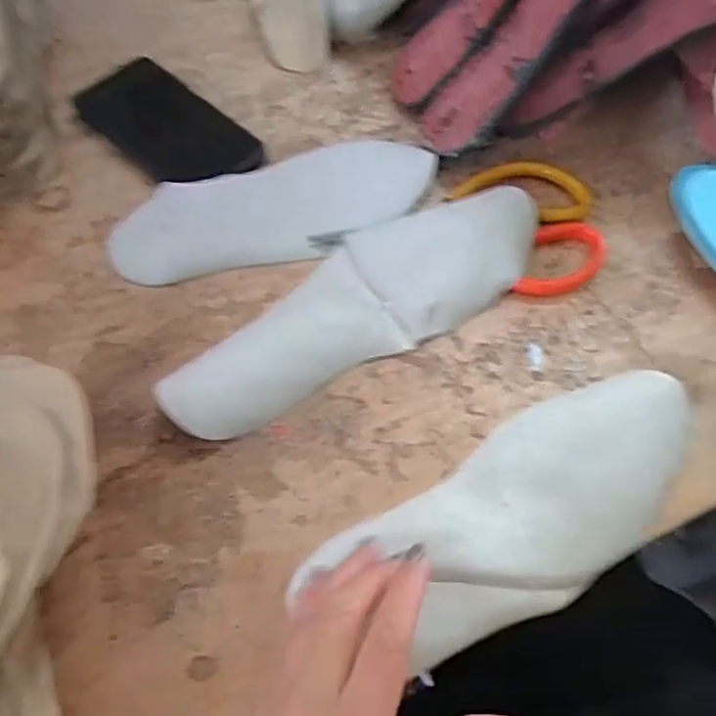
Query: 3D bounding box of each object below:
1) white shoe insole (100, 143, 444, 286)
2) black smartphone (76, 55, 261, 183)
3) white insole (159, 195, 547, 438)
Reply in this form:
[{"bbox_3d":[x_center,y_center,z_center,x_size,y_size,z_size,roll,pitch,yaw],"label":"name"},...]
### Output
[{"bbox_3d":[-0.056,-0.105,0.440,0.225,0.028,0.067,-17,62,-6],"label":"white shoe insole"},{"bbox_3d":[-0.148,-0.179,0.488,0.148,0.011,0.074,40,75,15],"label":"black smartphone"},{"bbox_3d":[-0.002,-0.038,0.400,0.257,0.028,0.084,-28,63,-11],"label":"white insole"}]

